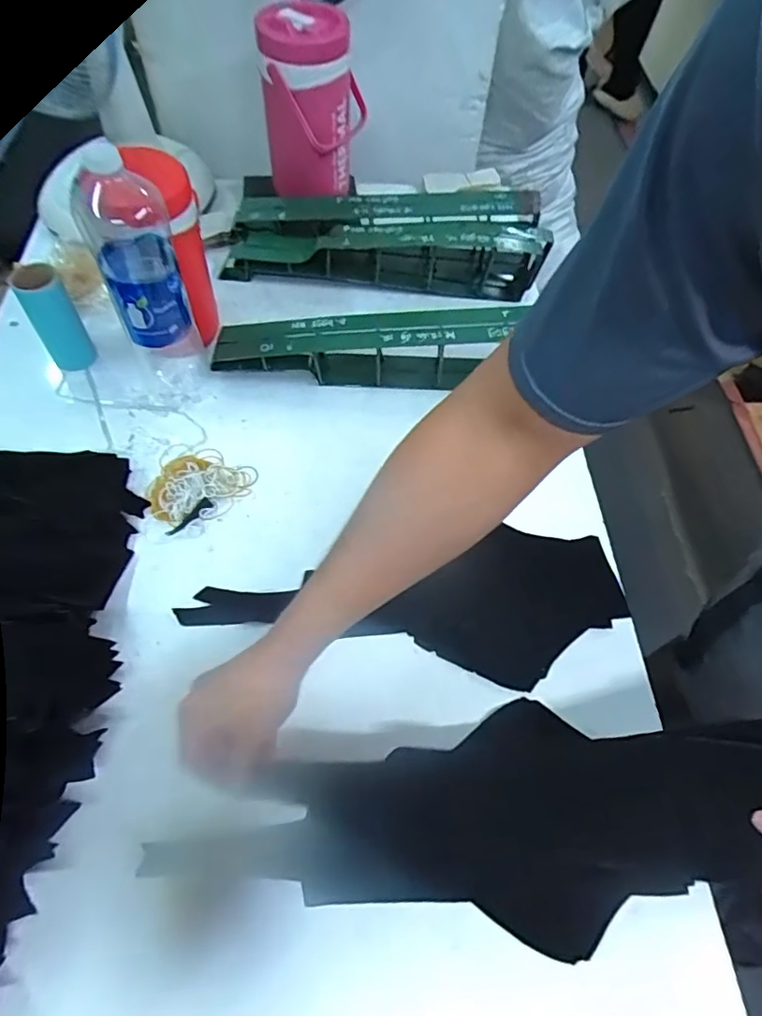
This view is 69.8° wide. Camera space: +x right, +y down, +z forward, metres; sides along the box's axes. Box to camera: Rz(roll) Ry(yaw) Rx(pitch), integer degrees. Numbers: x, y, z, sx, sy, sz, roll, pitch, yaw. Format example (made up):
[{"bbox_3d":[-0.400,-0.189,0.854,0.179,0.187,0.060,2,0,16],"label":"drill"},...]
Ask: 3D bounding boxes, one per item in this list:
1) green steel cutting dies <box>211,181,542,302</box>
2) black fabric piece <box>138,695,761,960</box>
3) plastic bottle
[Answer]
[{"bbox_3d":[0.003,-0.430,0.859,0.507,0.122,0.136,6,60,0],"label":"green steel cutting dies"},{"bbox_3d":[0.076,0.281,0.488,0.524,0.091,0.180,-9,59,8],"label":"black fabric piece"},{"bbox_3d":[-0.267,-0.243,0.638,0.079,0.287,0.090,-18,63,-13],"label":"plastic bottle"}]

